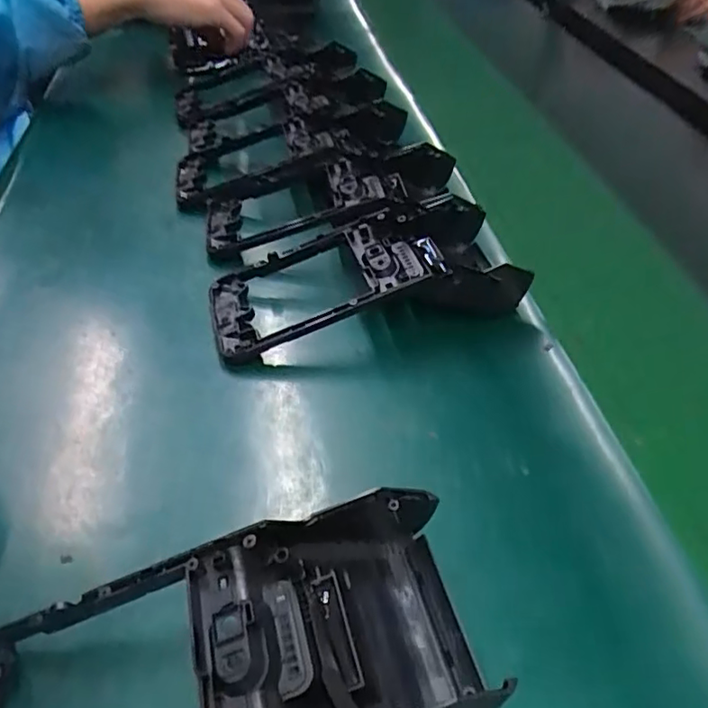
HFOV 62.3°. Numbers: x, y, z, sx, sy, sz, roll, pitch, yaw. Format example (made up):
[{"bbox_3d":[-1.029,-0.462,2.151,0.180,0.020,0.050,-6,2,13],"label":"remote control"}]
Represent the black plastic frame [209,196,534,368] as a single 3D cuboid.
[{"bbox_3d":[0.008,-0.045,0.350,0.187,0.037,0.084,-13,46,-13],"label":"black plastic frame"}]

